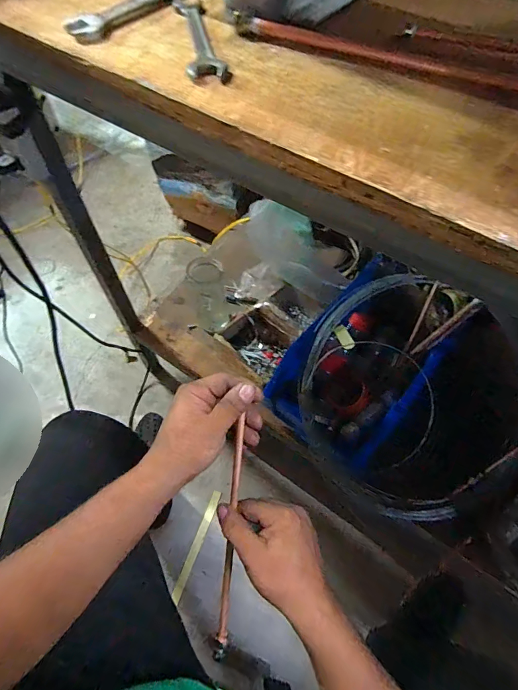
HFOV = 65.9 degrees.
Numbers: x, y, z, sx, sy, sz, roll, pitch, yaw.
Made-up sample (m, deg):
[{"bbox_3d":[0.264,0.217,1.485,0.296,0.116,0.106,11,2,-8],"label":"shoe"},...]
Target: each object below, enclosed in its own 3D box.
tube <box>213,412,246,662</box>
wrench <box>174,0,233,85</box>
[{"bbox_3d":[-0.030,0.209,0.419,0.012,0.013,0.262,6,98,3],"label":"tube"},{"bbox_3d":[-0.045,-0.226,0.292,0.028,0.006,0.122,-12,61,-7],"label":"wrench"}]

